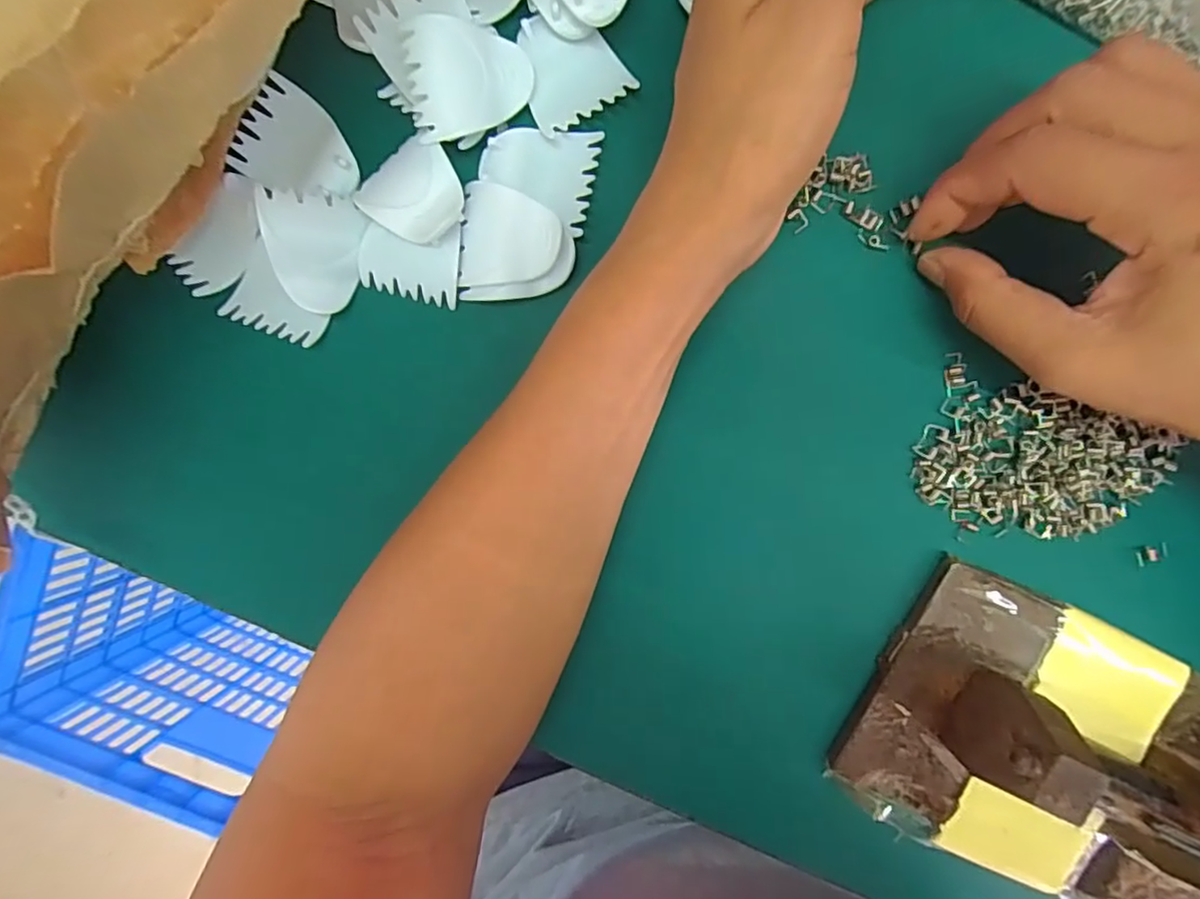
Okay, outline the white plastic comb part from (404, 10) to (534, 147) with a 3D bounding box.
[{"bbox_3d":[-0.049,-0.137,0.224,0.045,0.007,0.038,-7,112,-16],"label":"white plastic comb part"}]

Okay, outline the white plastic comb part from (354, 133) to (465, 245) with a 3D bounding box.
[{"bbox_3d":[-0.071,-0.099,0.230,0.036,0.008,0.035,36,97,0],"label":"white plastic comb part"}]

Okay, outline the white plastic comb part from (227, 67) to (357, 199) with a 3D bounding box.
[{"bbox_3d":[-0.116,-0.119,0.232,0.046,0.014,0.040,24,97,2],"label":"white plastic comb part"}]

